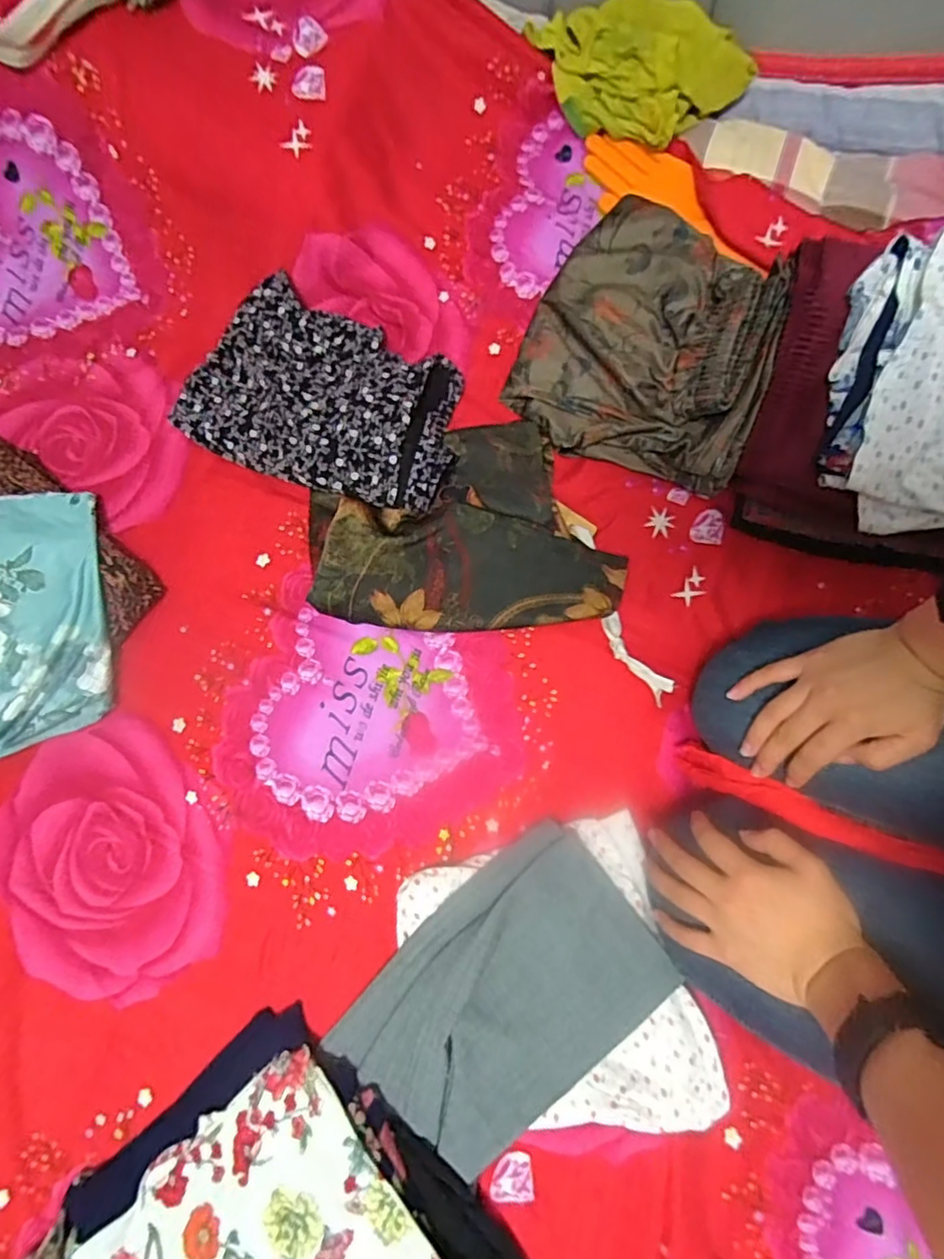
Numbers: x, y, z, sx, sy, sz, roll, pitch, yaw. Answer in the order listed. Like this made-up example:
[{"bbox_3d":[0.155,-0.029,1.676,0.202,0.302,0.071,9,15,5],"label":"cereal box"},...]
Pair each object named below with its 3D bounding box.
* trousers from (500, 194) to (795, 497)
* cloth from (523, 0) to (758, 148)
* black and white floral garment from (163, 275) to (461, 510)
[{"bbox_3d":[0.182,-0.311,0.605,0.239,0.055,0.289,19,79,5],"label":"trousers"},{"bbox_3d":[0.182,-0.619,0.654,0.247,0.074,0.129,15,79,5],"label":"cloth"},{"bbox_3d":[-0.150,-0.244,0.613,0.299,0.057,0.189,23,79,6],"label":"black and white floral garment"}]

